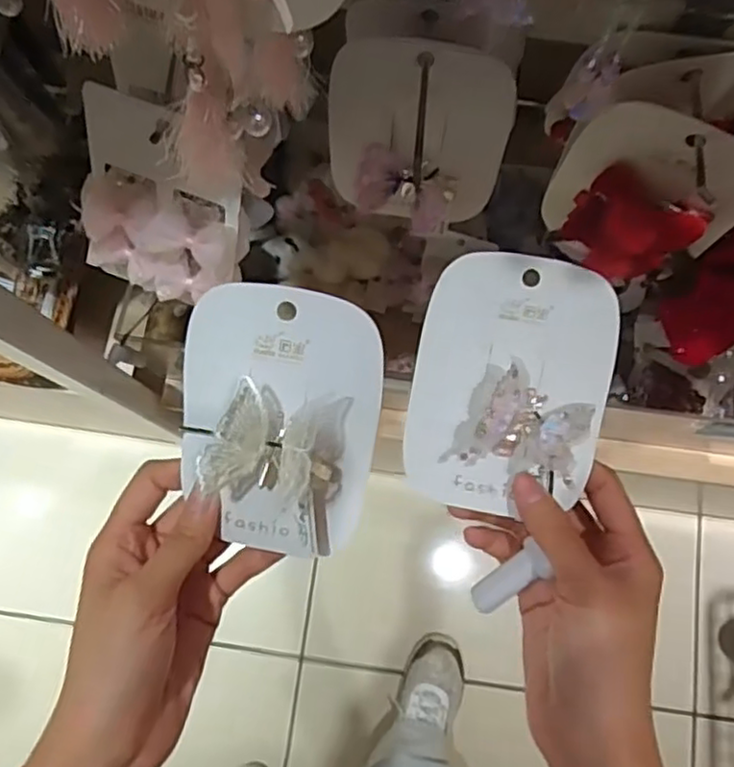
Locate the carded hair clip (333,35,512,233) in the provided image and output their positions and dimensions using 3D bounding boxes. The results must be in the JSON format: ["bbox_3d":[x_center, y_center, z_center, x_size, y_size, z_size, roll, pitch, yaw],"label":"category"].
[{"bbox_3d":[0.026,-0.114,0.327,0.085,0.099,0.023,-1,56,-5],"label":"carded hair clip"}]

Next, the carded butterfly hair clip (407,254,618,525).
[{"bbox_3d":[0.064,0.002,0.296,0.085,0.024,0.113,9,96,5],"label":"carded butterfly hair clip"}]

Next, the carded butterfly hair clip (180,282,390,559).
[{"bbox_3d":[-0.039,0.019,0.276,0.082,0.030,0.112,10,104,1],"label":"carded butterfly hair clip"}]

